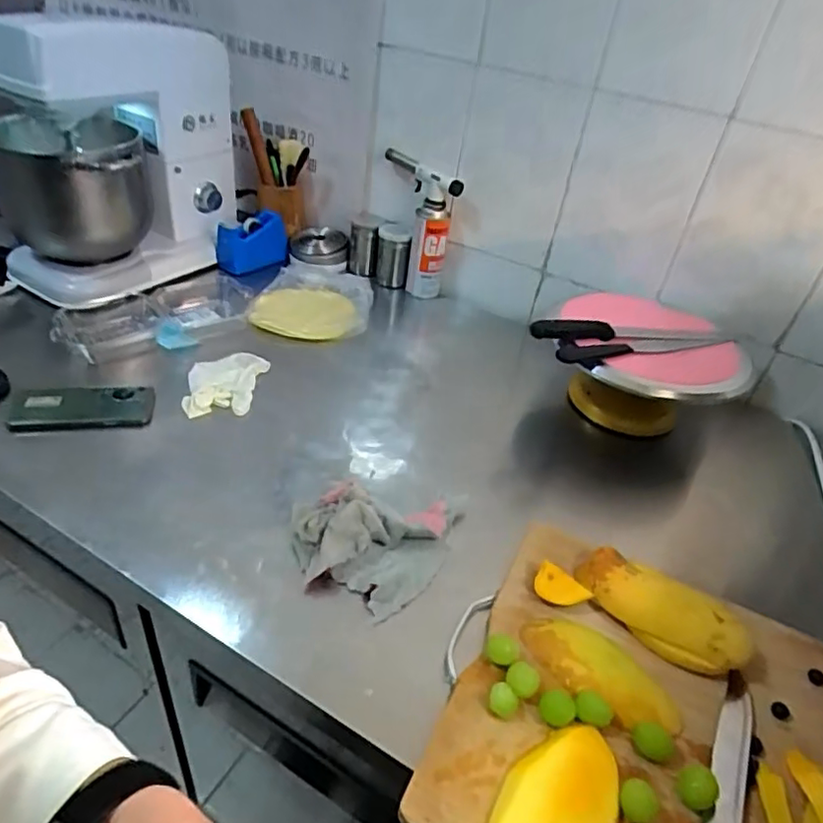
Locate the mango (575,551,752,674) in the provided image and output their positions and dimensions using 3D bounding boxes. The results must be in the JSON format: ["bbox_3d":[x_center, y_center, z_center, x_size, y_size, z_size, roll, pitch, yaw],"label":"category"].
[{"bbox_3d":[0.255,0.200,0.616,0.174,0.053,0.086,29,41,24],"label":"mango"}]

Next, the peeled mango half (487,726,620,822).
[{"bbox_3d":[0.109,0.306,0.458,0.078,0.024,0.142,30,41,25],"label":"peeled mango half"}]

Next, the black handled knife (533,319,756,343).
[{"bbox_3d":[0.331,-0.115,0.869,0.339,0.025,0.037,1,38,-12],"label":"black handled knife"}]

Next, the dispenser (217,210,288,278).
[{"bbox_3d":[-0.314,-0.327,1.185,0.140,0.100,0.059,-15,43,-28],"label":"dispenser"}]

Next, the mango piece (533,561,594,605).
[{"bbox_3d":[0.154,0.187,0.623,0.053,0.029,0.032,34,43,29],"label":"mango piece"}]

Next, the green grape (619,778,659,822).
[{"bbox_3d":[0.177,0.307,0.471,0.024,0.026,0.028,-23,48,-36],"label":"green grape"}]

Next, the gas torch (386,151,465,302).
[{"bbox_3d":[0.012,-0.345,1.163,0.062,0.256,0.148,-19,45,-32],"label":"gas torch"}]

